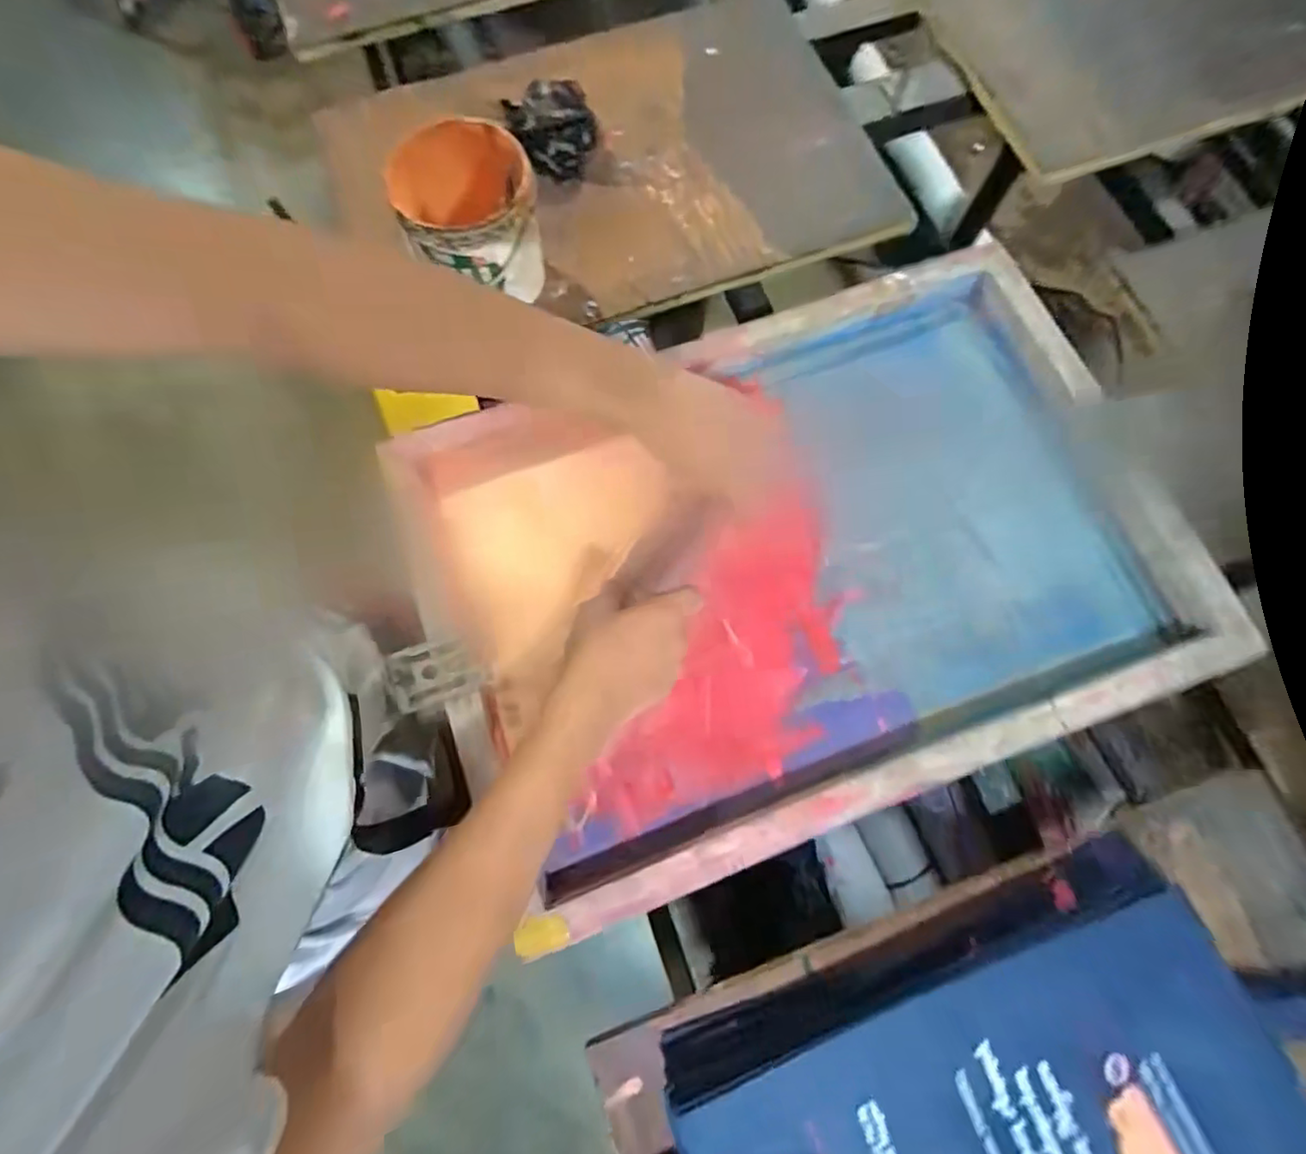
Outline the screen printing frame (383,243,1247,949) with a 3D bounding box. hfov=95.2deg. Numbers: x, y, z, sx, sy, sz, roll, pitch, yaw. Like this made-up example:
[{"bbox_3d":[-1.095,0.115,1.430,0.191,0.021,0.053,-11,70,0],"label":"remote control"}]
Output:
[{"bbox_3d":[0.126,-0.023,0.542,0.639,0.063,0.446,-19,74,-9],"label":"screen printing frame"}]

